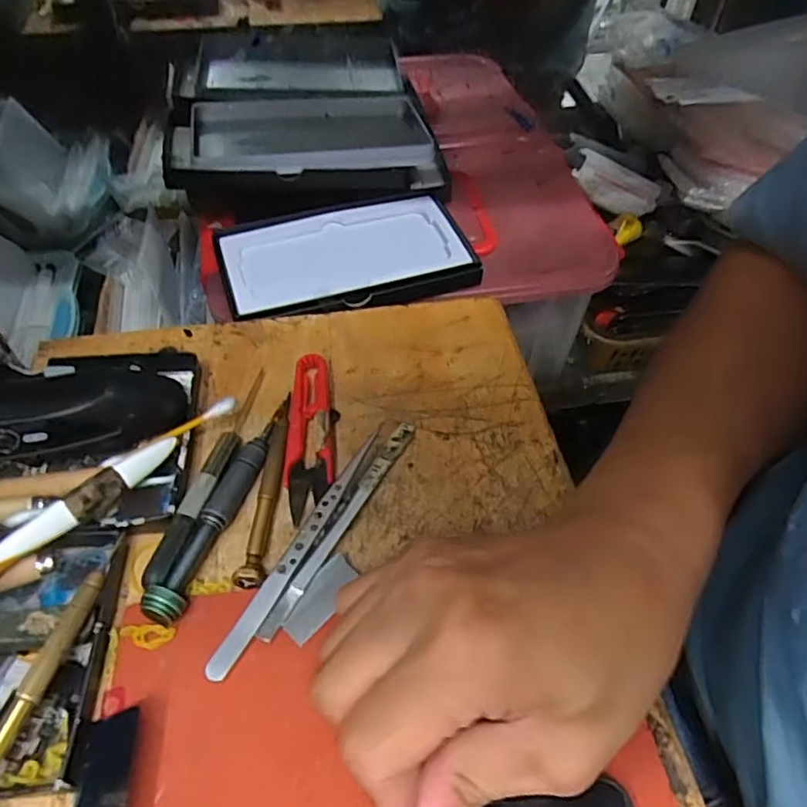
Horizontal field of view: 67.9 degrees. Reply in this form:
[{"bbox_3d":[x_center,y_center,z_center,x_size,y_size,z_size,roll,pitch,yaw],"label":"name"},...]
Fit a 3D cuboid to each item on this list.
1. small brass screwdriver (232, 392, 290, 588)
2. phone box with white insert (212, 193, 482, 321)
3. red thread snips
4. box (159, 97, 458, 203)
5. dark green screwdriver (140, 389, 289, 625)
[{"bbox_3d":[-0.064,0.036,0.292,0.012,0.008,0.107,4,51,0],"label":"small brass screwdriver"},{"bbox_3d":[-0.042,-0.107,0.429,0.170,0.020,0.103,-12,52,-12],"label":"phone box with white insert"},{"bbox_3d":[-0.048,0.013,0.312,0.024,0.009,0.097,0,51,-3],"label":"red thread snips"},{"bbox_3d":[-0.075,-0.206,0.487,0.218,0.046,0.115,-7,52,-8],"label":"box"},{"bbox_3d":[-0.082,0.041,0.282,0.014,0.016,0.127,13,52,8],"label":"dark green screwdriver"}]

